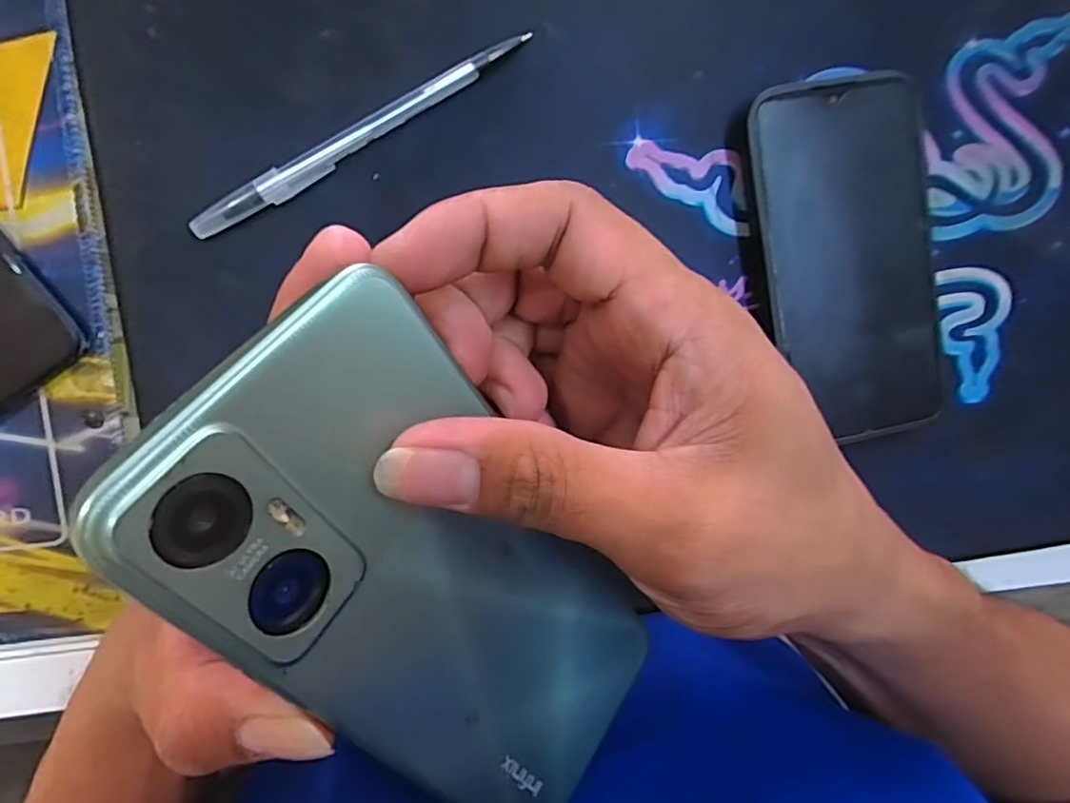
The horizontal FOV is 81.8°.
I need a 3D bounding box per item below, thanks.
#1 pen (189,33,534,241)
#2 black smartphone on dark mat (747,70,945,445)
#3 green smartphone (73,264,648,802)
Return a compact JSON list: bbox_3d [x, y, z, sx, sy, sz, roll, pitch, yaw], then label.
[{"bbox_3d":[-0.069,-0.108,0.248,0.151,0.006,0.011,-34,100,-4],"label":"pen"},{"bbox_3d":[0.141,-0.060,0.274,0.075,0.014,0.153,-12,98,-7],"label":"black smartphone on dark mat"},{"bbox_3d":[-0.019,0.050,0.153,0.074,0.007,0.158,-51,127,-26],"label":"green smartphone"}]

